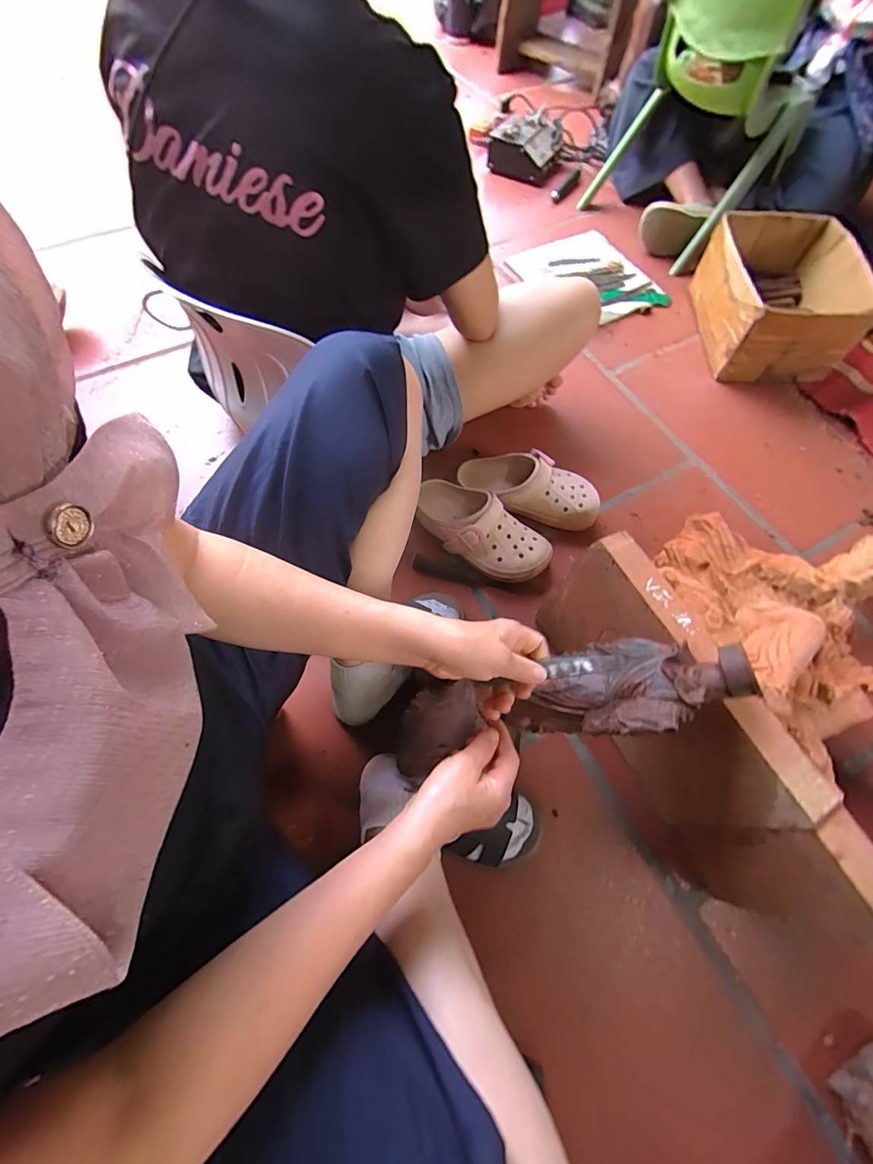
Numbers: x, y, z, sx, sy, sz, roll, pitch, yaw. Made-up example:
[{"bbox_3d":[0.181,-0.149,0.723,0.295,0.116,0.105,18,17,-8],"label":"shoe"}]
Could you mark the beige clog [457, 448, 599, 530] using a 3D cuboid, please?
[{"bbox_3d":[0.156,-0.163,0.749,0.241,0.087,0.099,14,65,4],"label":"beige clog"}]

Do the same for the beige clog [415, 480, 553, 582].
[{"bbox_3d":[0.064,-0.090,0.708,0.245,0.083,0.106,37,69,14],"label":"beige clog"}]

